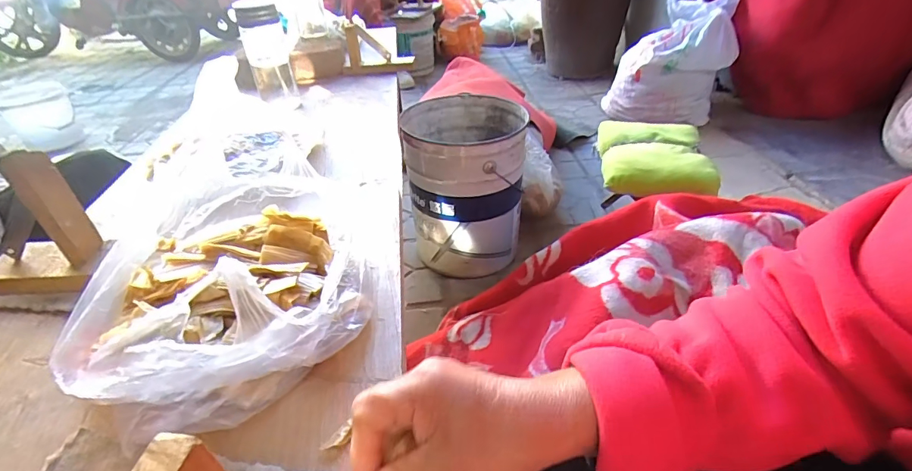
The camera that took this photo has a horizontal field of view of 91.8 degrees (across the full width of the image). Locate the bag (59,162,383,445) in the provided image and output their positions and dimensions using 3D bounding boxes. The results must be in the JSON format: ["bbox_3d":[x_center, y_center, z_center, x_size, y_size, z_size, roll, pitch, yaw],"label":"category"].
[{"bbox_3d":[-0.182,0.030,0.374,0.203,0.081,0.249,-10,36,-10],"label":"bag"}]

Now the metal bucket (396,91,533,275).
[{"bbox_3d":[0.027,-0.123,1.102,0.266,0.363,0.305,3,36,9],"label":"metal bucket"}]

